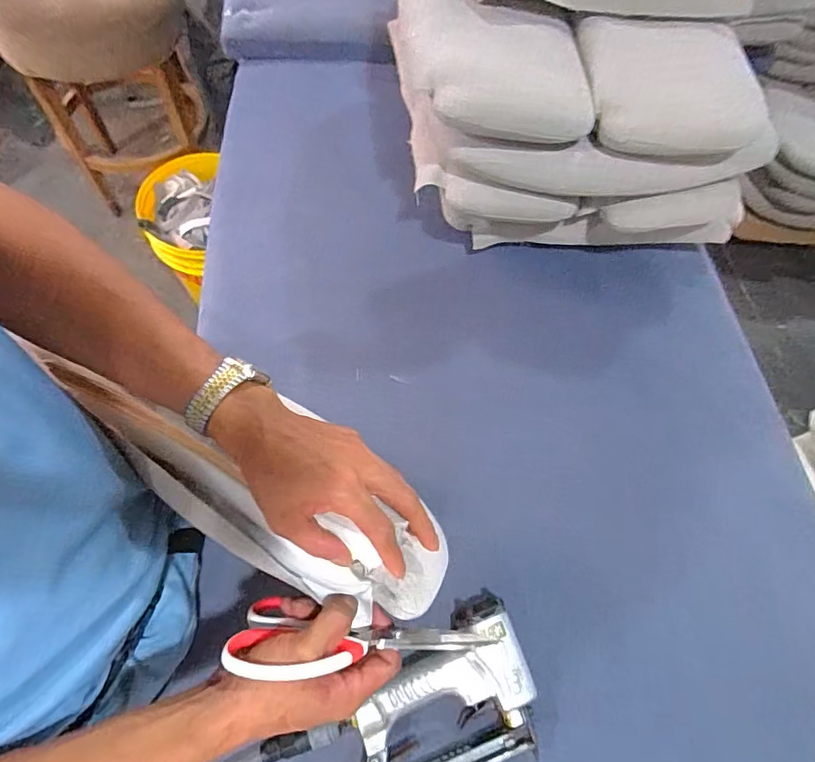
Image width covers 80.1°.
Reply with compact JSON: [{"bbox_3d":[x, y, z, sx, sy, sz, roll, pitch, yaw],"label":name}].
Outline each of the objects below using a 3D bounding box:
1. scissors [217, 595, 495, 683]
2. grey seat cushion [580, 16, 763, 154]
[{"bbox_3d":[-0.036,0.186,0.340,0.183,0.088,0.010,4,90,12],"label":"scissors"},{"bbox_3d":[0.314,-0.361,0.581,0.193,0.048,0.216,2,65,-4],"label":"grey seat cushion"}]

